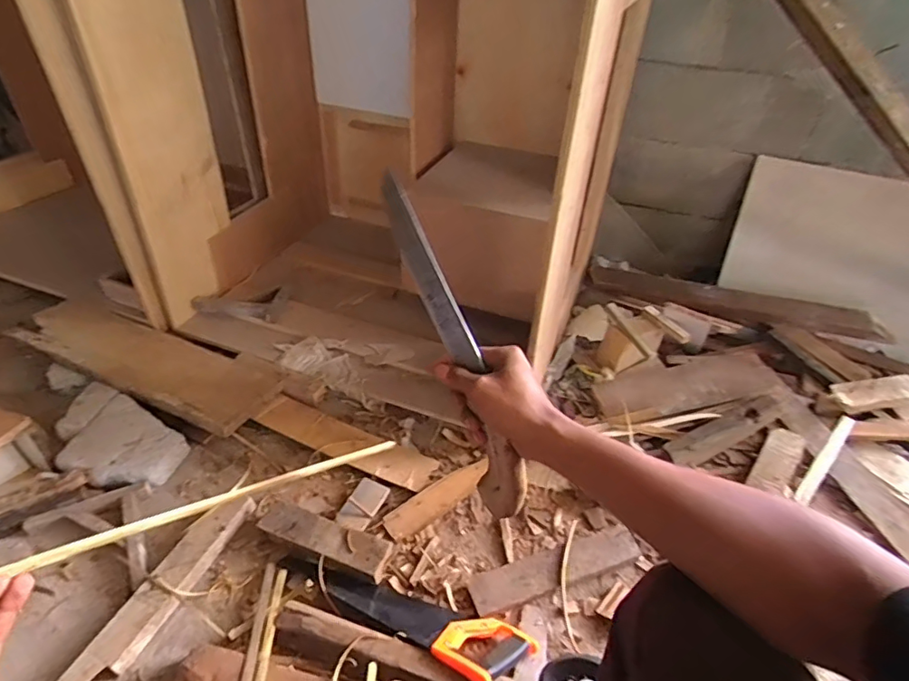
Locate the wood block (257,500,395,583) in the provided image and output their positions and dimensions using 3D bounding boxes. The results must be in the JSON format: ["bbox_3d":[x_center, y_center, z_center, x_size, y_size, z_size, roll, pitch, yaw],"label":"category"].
[{"bbox_3d":[-0.231,0.344,0.941,0.246,0.028,0.072,14,40,14],"label":"wood block"}]

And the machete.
[{"bbox_3d":[-0.001,0.004,0.525,0.033,0.039,0.349,-19,87,-26],"label":"machete"}]

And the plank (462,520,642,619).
[{"bbox_3d":[0.178,0.401,0.937,0.307,0.022,0.064,-16,66,-10],"label":"plank"}]

